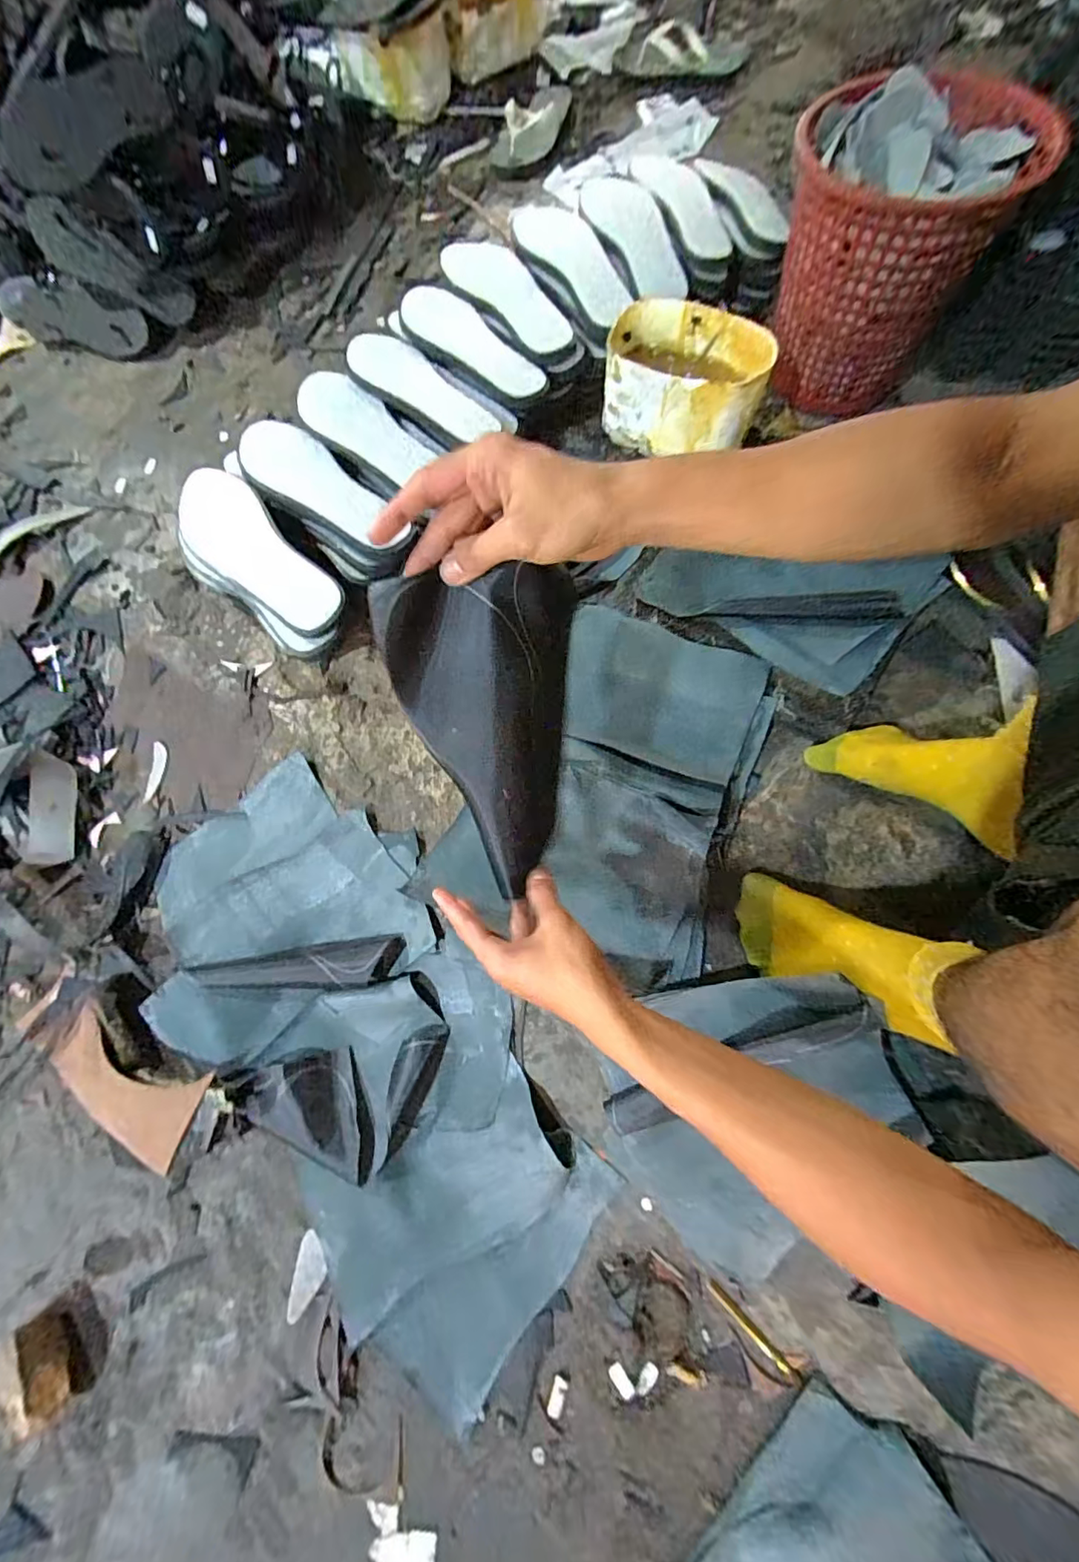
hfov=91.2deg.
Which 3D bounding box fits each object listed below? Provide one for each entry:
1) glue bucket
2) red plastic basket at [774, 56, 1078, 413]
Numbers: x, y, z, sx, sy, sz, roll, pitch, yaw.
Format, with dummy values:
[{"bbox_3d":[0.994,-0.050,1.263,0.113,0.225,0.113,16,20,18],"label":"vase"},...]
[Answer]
[{"bbox_3d":[0.186,-0.517,0.691,0.193,0.106,0.136,14,71,8],"label":"glue bucket"},{"bbox_3d":[0.410,-0.646,0.657,0.244,0.254,0.224,23,74,9],"label":"red plastic basket"}]

